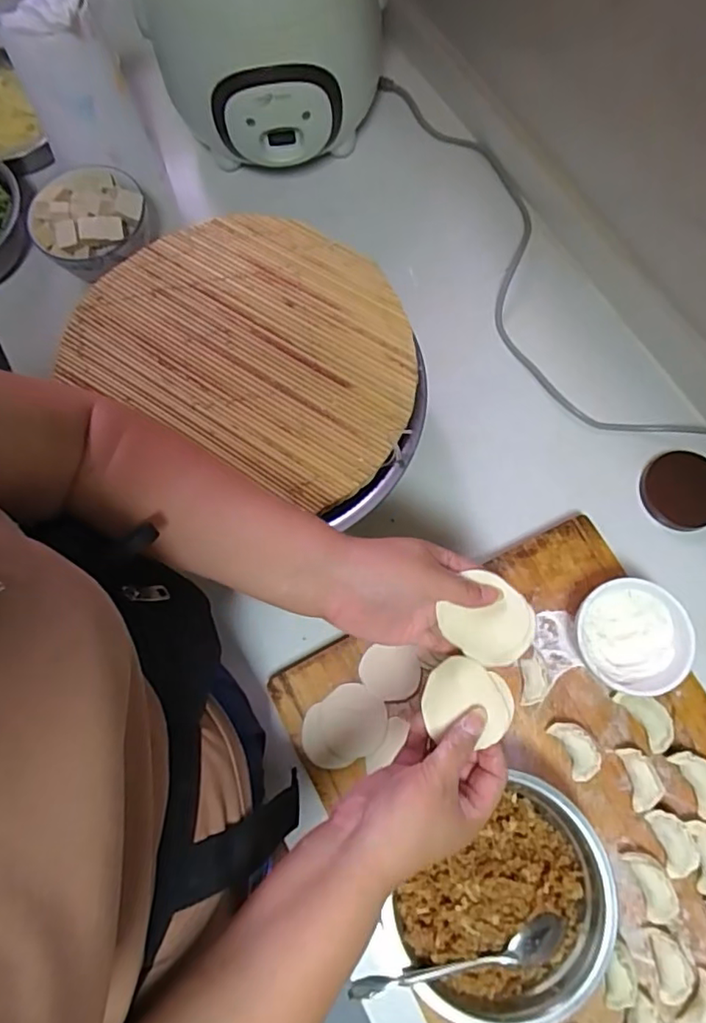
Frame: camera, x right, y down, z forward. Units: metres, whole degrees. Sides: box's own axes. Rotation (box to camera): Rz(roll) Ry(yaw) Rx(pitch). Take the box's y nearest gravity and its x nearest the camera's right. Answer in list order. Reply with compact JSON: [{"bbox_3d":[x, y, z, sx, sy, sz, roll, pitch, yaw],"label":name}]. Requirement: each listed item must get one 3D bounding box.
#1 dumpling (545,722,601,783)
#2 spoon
[{"bbox_3d":[0.200,0.208,0.506,0.034,0.021,0.051,-26,74,-5],"label":"dumpling"},{"bbox_3d":[0.081,0.334,0.434,0.166,0.034,0.030,-9,73,-1],"label":"spoon"}]

